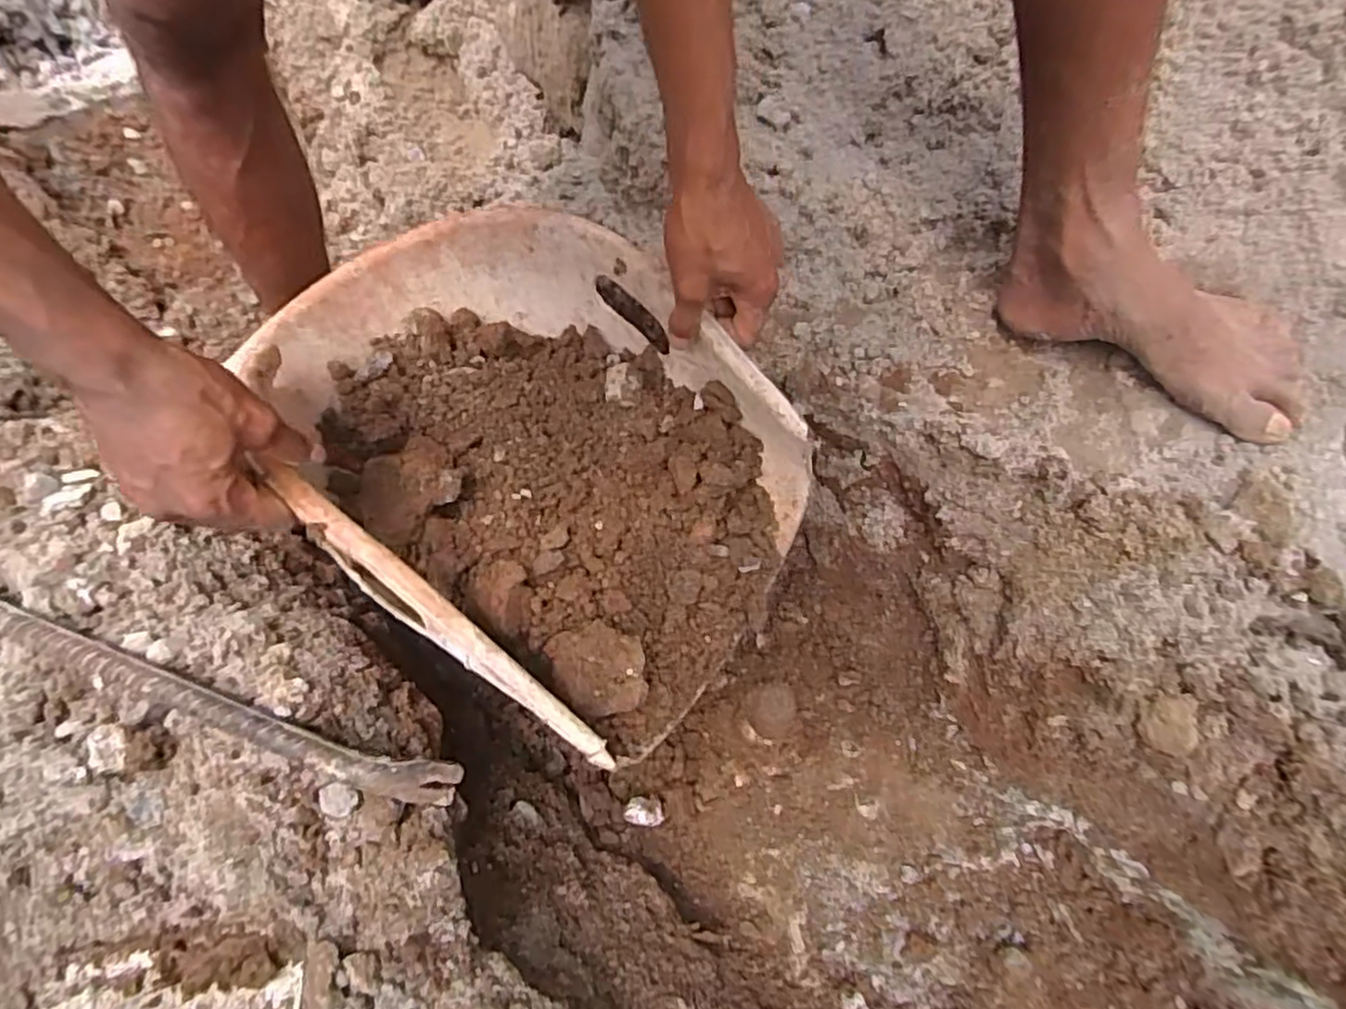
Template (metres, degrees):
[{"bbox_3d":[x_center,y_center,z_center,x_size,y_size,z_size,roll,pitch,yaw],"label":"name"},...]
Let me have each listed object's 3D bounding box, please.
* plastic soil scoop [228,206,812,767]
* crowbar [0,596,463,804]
[{"bbox_3d":[-0.122,-0.047,0.526,0.427,0.135,0.286,36,64,19],"label":"plastic soil scoop"},{"bbox_3d":[-0.462,0.068,0.473,0.678,0.024,0.031,17,59,9],"label":"crowbar"}]

